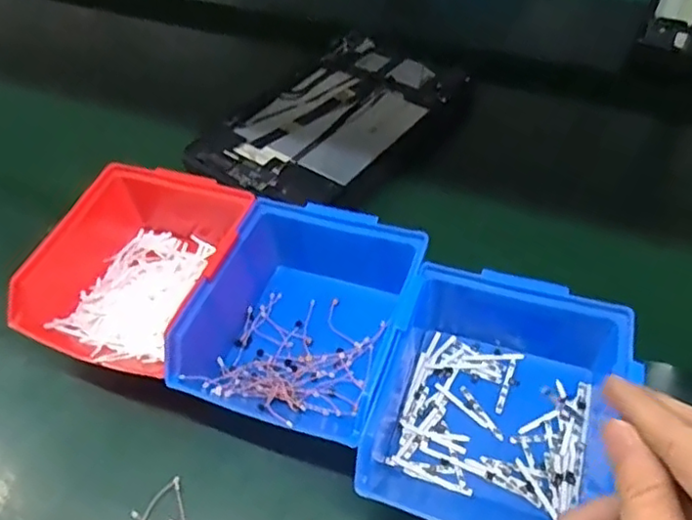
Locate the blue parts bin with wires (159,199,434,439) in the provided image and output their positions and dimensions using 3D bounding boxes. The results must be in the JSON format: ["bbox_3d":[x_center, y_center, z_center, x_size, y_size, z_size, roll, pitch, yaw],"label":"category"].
[{"bbox_3d":[-0.022,0.035,0.380,0.122,0.068,0.140,15,51,17],"label":"blue parts bin with wires"}]

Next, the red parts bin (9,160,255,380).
[{"bbox_3d":[-0.129,0.001,0.422,0.118,0.066,0.161,14,50,15],"label":"red parts bin"}]

